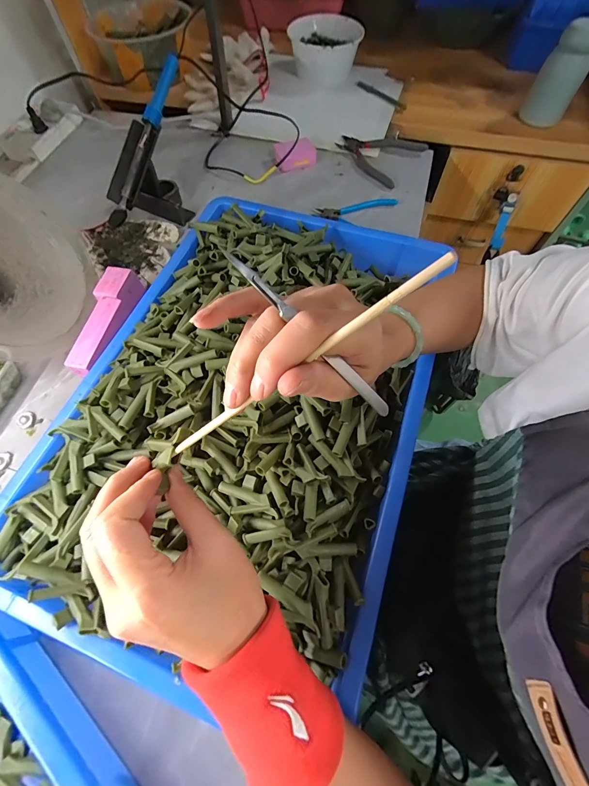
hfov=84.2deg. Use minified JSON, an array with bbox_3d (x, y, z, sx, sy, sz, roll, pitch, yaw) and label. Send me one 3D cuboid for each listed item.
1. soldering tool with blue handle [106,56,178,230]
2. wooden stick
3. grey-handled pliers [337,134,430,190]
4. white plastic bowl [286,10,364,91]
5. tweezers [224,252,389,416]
[{"bbox_3d":[-0.246,-0.411,0.536,0.026,0.027,0.283,19,91,11],"label":"soldering tool with blue handle"},{"bbox_3d":[-0.006,-0.009,0.168,0.182,0.006,0.006,-33,62,25],"label":"wooden stick"},{"bbox_3d":[0.166,-0.490,0.667,0.157,0.014,0.166,31,68,16],"label":"grey-handled pliers"},{"bbox_3d":[0.072,-0.822,0.786,0.172,0.078,0.214,6,64,4],"label":"white plastic bowl"},{"bbox_3d":[0.016,-0.025,0.181,0.007,0.138,0.008,-6,53,45],"label":"tweezers"}]

